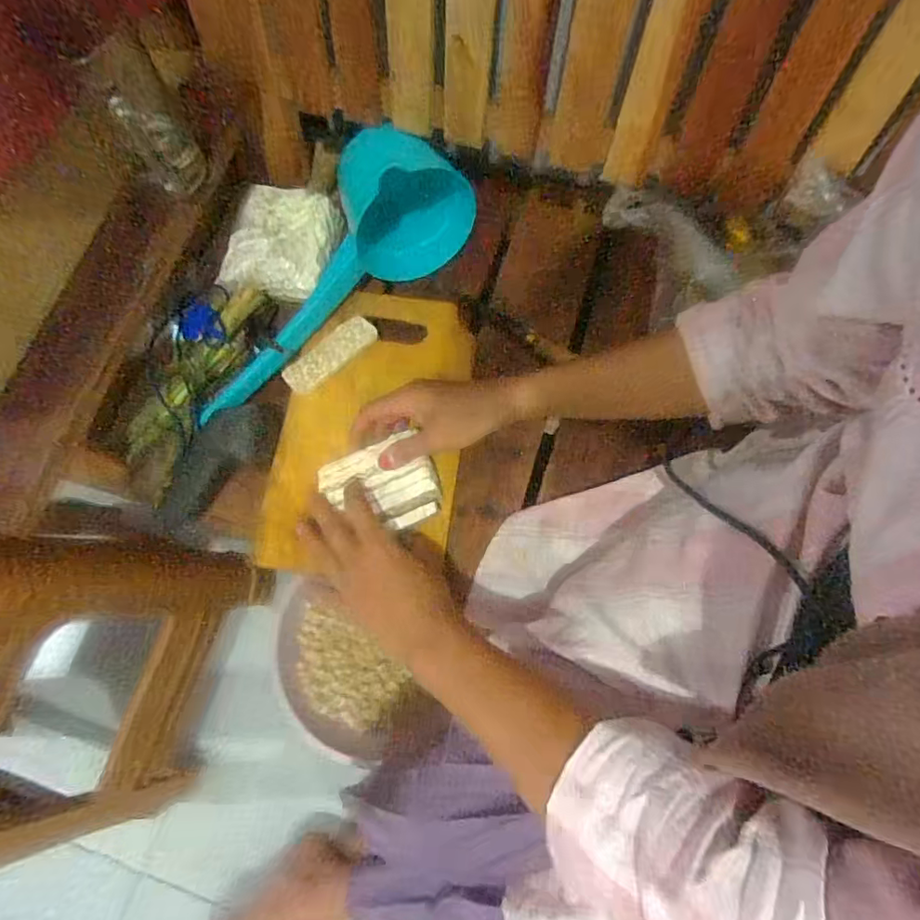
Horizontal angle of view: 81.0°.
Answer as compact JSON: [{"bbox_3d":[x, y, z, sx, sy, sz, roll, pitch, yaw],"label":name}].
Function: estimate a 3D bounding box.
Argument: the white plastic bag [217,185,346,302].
[{"bbox_3d":[-0.188,-0.235,0.569,0.106,0.029,0.133,12,75,5],"label":"white plastic bag"}]

